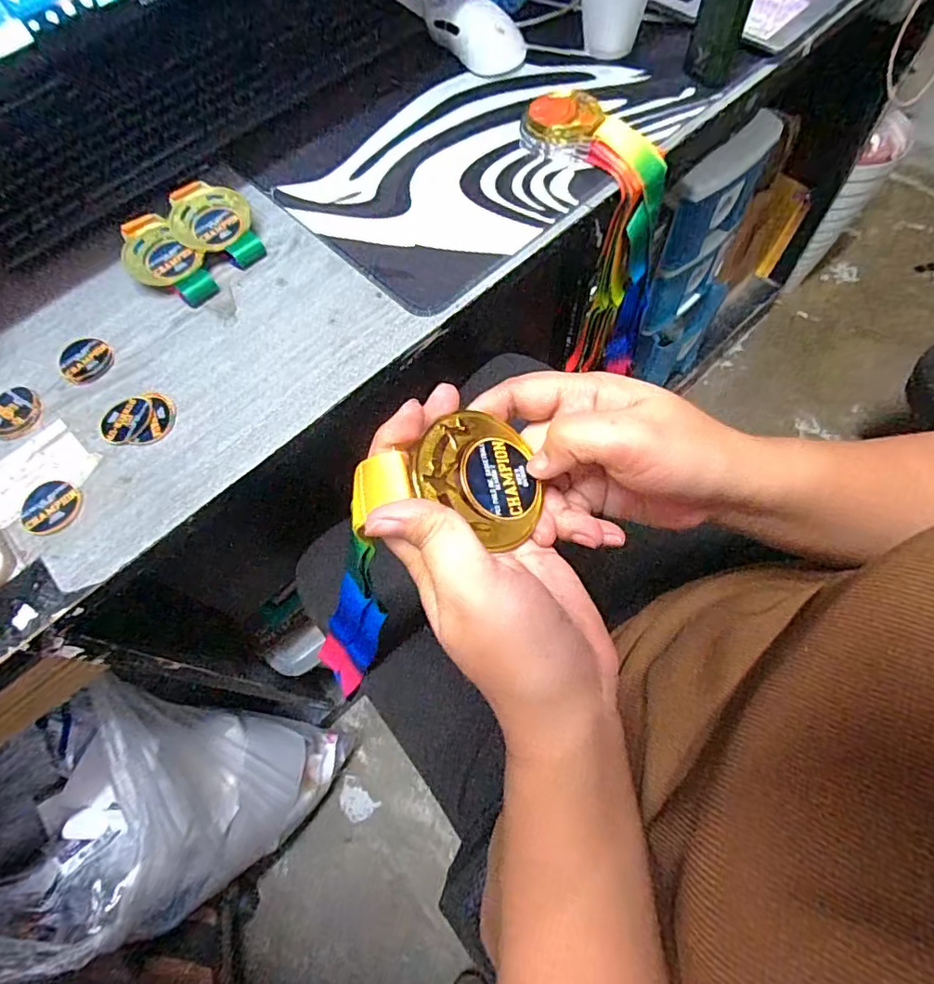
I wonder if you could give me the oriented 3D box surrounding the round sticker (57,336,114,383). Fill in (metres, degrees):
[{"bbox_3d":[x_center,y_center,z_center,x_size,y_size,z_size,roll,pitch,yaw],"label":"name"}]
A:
[{"bbox_3d":[-0.294,-0.103,0.418,0.044,0.004,0.039,36,73,19],"label":"round sticker"}]

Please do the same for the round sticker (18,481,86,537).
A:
[{"bbox_3d":[-0.280,0.009,0.360,0.044,0.004,0.037,10,66,10],"label":"round sticker"}]

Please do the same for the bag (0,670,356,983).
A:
[{"bbox_3d":[-0.353,0.378,0.623,0.301,0.392,0.194,-43,68,-14],"label":"bag"}]

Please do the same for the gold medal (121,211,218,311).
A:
[{"bbox_3d":[-0.244,-0.186,0.441,0.096,0.017,0.048,38,74,20],"label":"gold medal"}]

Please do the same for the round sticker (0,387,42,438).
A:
[{"bbox_3d":[-0.335,-0.059,0.399,0.042,0.004,0.040,-2,65,4],"label":"round sticker"}]

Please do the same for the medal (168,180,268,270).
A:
[{"bbox_3d":[-0.210,-0.222,0.451,0.063,0.018,0.084,-23,65,-5],"label":"medal"}]

